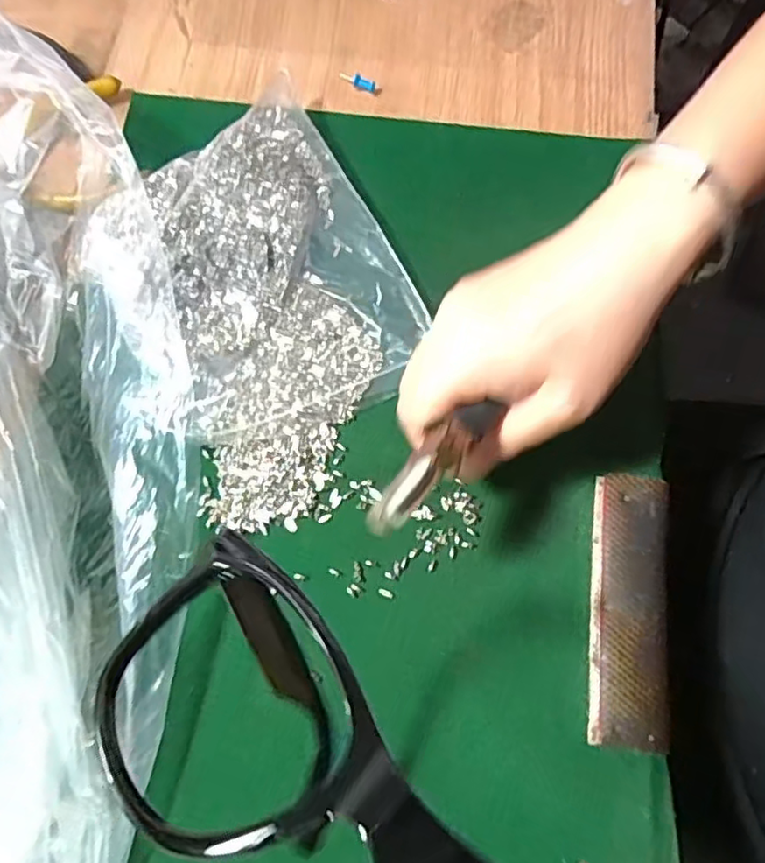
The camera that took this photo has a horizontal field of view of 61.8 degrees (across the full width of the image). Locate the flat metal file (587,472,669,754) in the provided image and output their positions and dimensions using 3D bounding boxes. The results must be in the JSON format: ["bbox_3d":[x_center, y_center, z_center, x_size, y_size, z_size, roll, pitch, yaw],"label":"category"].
[{"bbox_3d":[0.111,0.077,0.287,0.034,0.007,0.116,7,73,3],"label":"flat metal file"}]

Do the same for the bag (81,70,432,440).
[{"bbox_3d":[-0.072,-0.087,0.330,0.145,0.032,0.188,-27,74,-8],"label":"bag"}]

